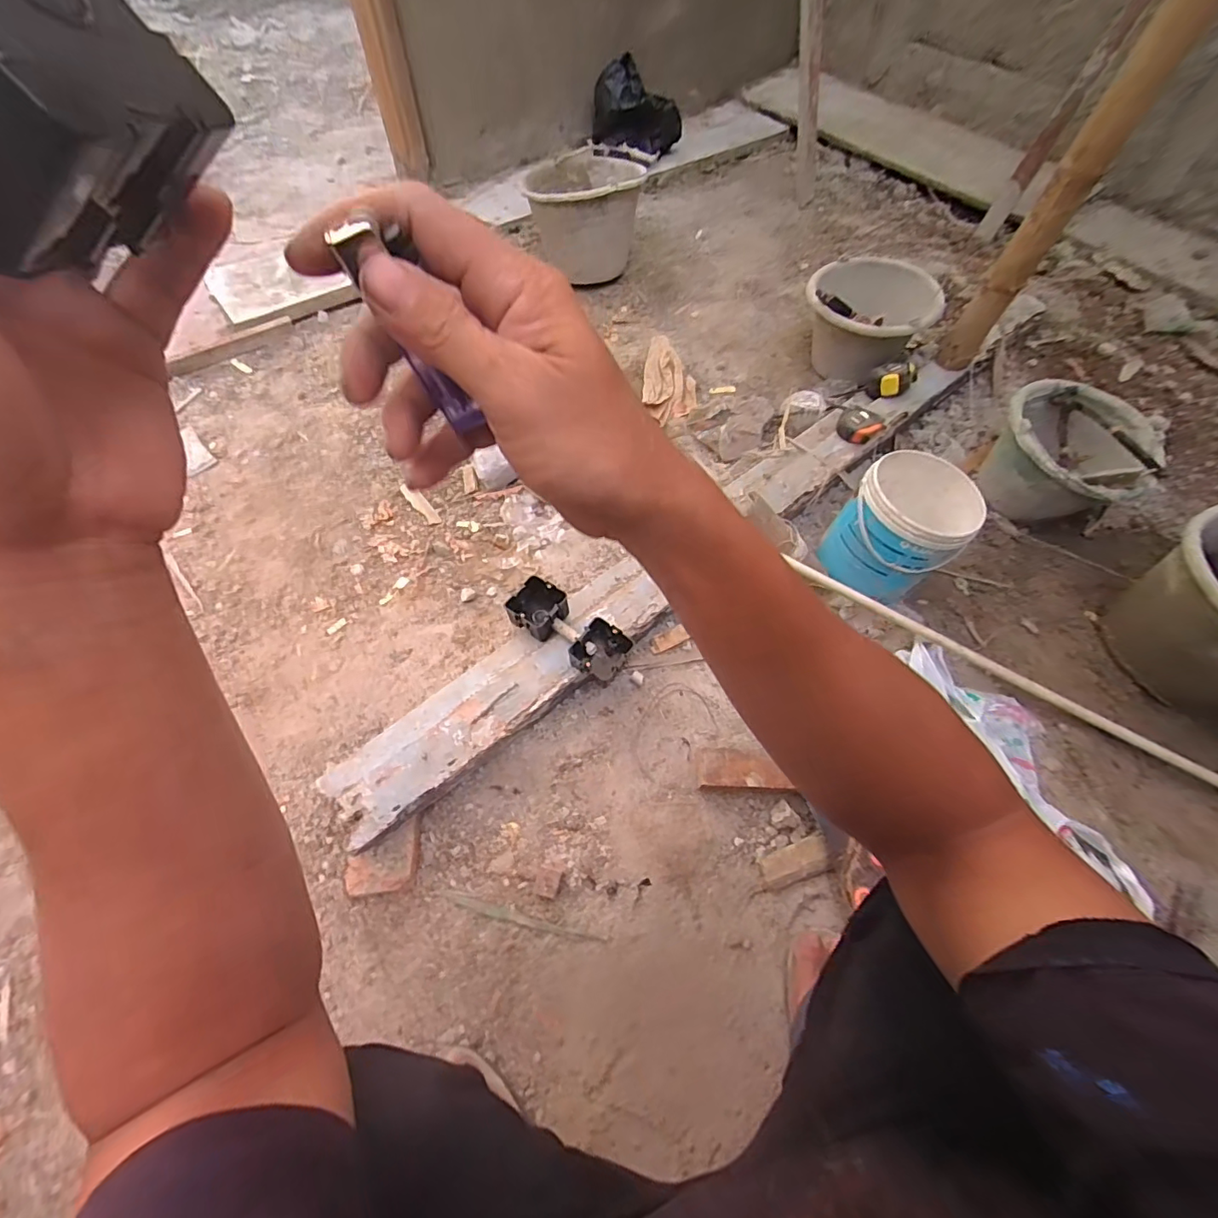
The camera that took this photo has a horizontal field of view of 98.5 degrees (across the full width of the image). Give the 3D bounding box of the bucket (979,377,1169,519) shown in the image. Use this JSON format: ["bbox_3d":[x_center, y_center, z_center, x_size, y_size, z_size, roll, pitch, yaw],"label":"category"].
[{"bbox_3d":[0.846,-0.279,1.001,0.246,0.188,0.280,34,65,17],"label":"bucket"}]

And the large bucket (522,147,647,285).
[{"bbox_3d":[-0.063,-1.003,1.346,0.287,0.222,0.298,-1,60,-2],"label":"large bucket"}]

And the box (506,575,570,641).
[{"bbox_3d":[-0.102,0.001,0.749,0.071,0.038,0.076,33,65,17],"label":"box"}]

